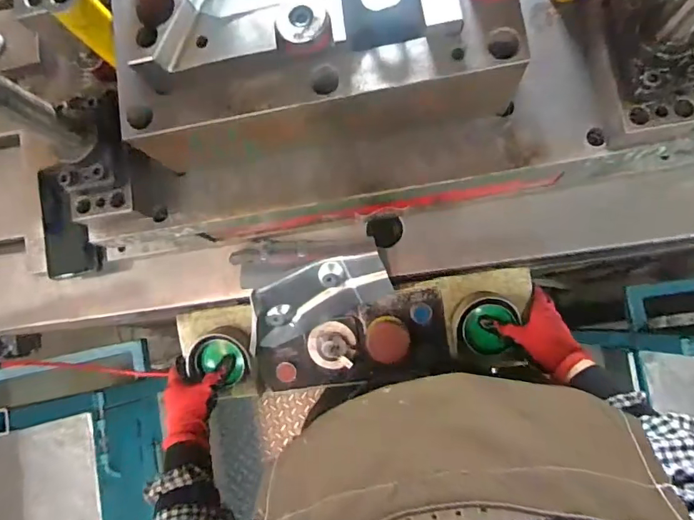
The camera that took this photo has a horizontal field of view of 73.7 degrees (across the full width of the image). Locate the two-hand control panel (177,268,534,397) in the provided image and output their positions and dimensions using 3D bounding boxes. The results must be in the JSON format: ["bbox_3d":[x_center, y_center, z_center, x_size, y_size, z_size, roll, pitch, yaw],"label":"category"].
[{"bbox_3d":[0.007,0.110,0.640,0.480,0.078,0.127,-8,83,5],"label":"two-hand control panel"}]

